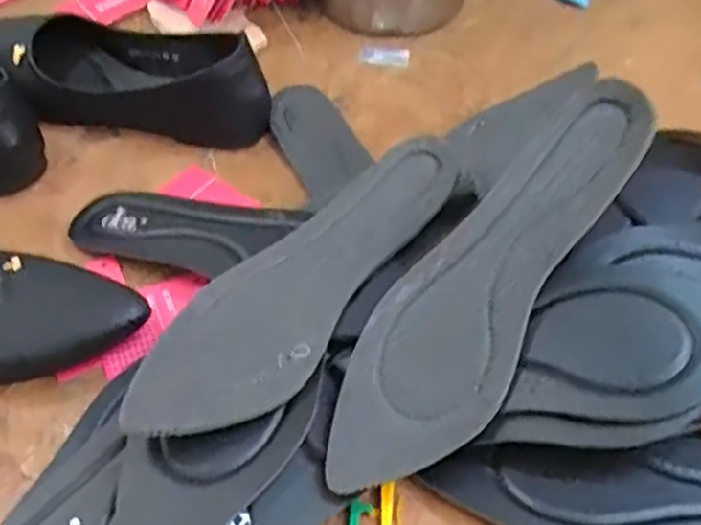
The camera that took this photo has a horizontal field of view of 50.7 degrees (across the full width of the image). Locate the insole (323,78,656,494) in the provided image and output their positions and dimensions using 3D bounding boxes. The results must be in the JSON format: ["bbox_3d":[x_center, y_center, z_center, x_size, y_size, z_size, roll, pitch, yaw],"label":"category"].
[{"bbox_3d":[0.066,0.010,0.373,0.076,0.020,0.233,35,87,25],"label":"insole"}]

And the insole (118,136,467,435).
[{"bbox_3d":[-0.030,0.012,0.415,0.076,0.048,0.233,30,56,22],"label":"insole"}]

